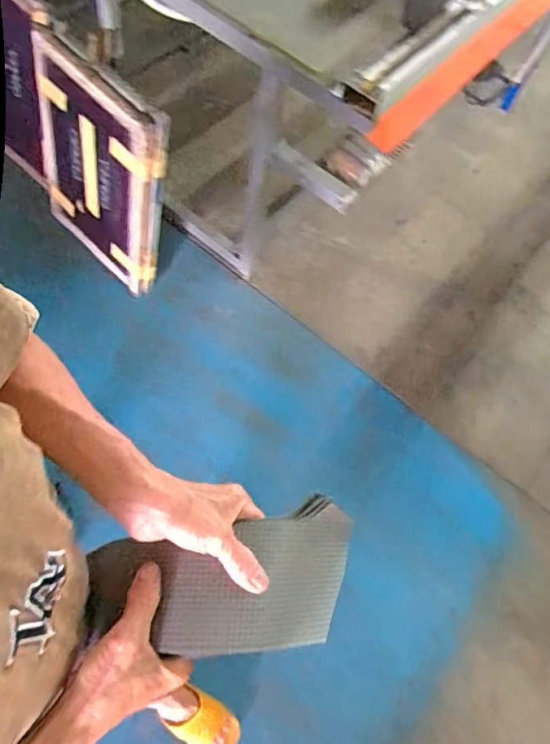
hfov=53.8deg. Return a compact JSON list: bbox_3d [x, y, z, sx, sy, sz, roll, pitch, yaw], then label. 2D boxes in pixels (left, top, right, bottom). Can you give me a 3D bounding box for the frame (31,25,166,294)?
[{"bbox_3d":[-0.476,-0.511,1.457,0.450,0.605,0.069,41,54,15],"label":"frame"}]

